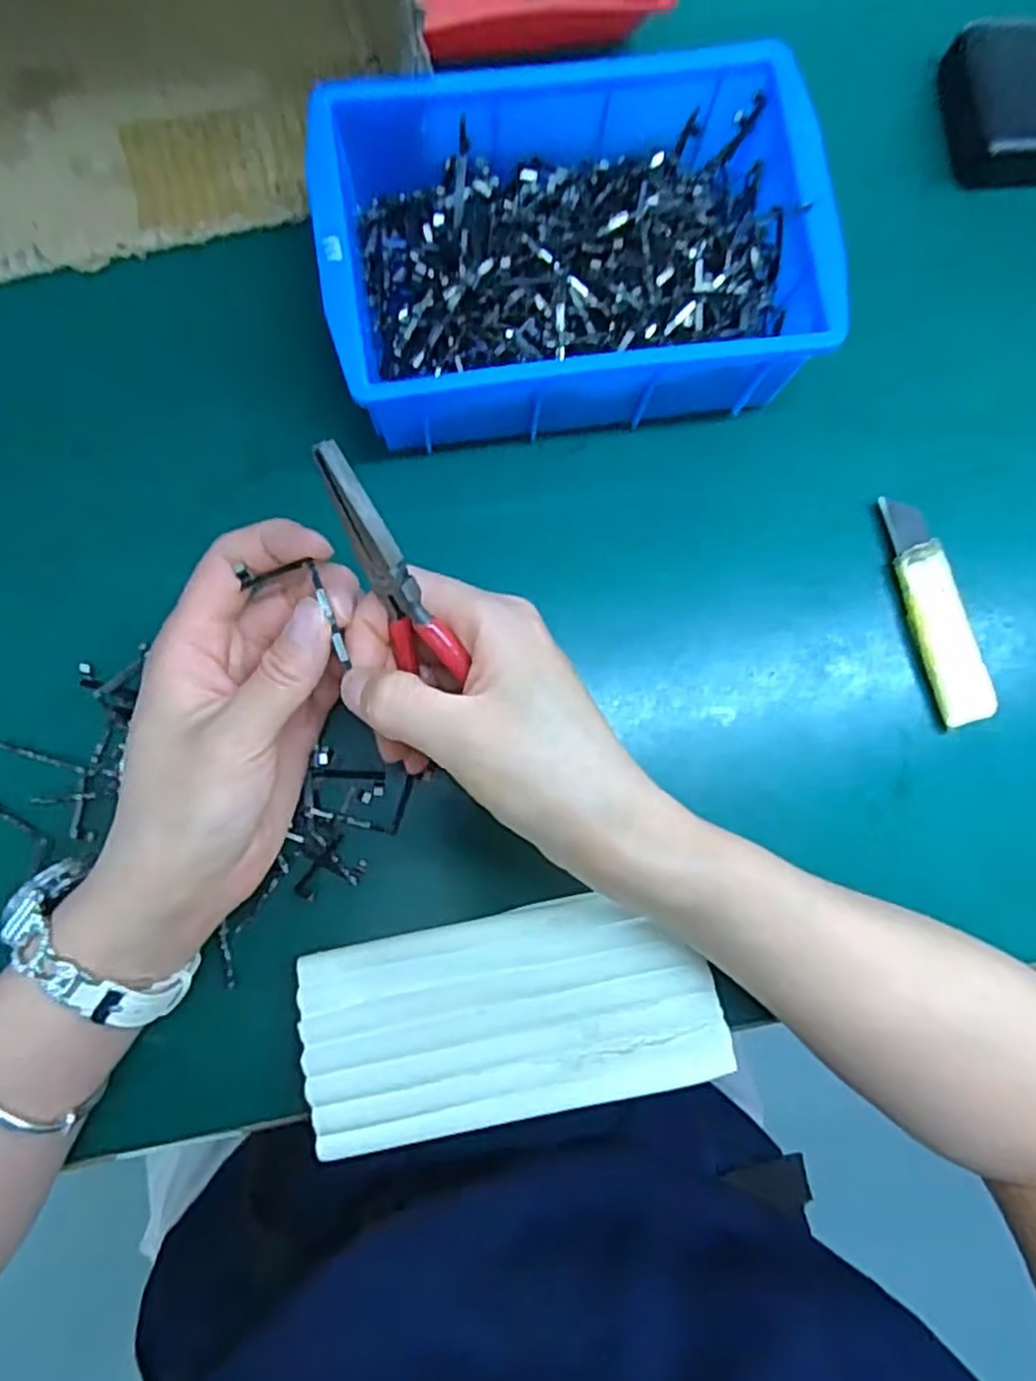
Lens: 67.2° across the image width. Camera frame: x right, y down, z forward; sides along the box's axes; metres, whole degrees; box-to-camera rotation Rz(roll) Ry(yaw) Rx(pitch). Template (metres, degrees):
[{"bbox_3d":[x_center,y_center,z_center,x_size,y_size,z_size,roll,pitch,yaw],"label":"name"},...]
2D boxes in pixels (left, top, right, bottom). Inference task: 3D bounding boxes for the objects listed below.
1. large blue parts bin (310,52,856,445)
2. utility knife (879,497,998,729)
[{"bbox_3d":[0.021,-0.185,0.335,0.198,0.066,0.134,-8,83,-4],"label":"large blue parts bin"},{"bbox_3d":[0.189,-0.037,0.351,0.026,0.010,0.103,-15,84,-4],"label":"utility knife"}]

